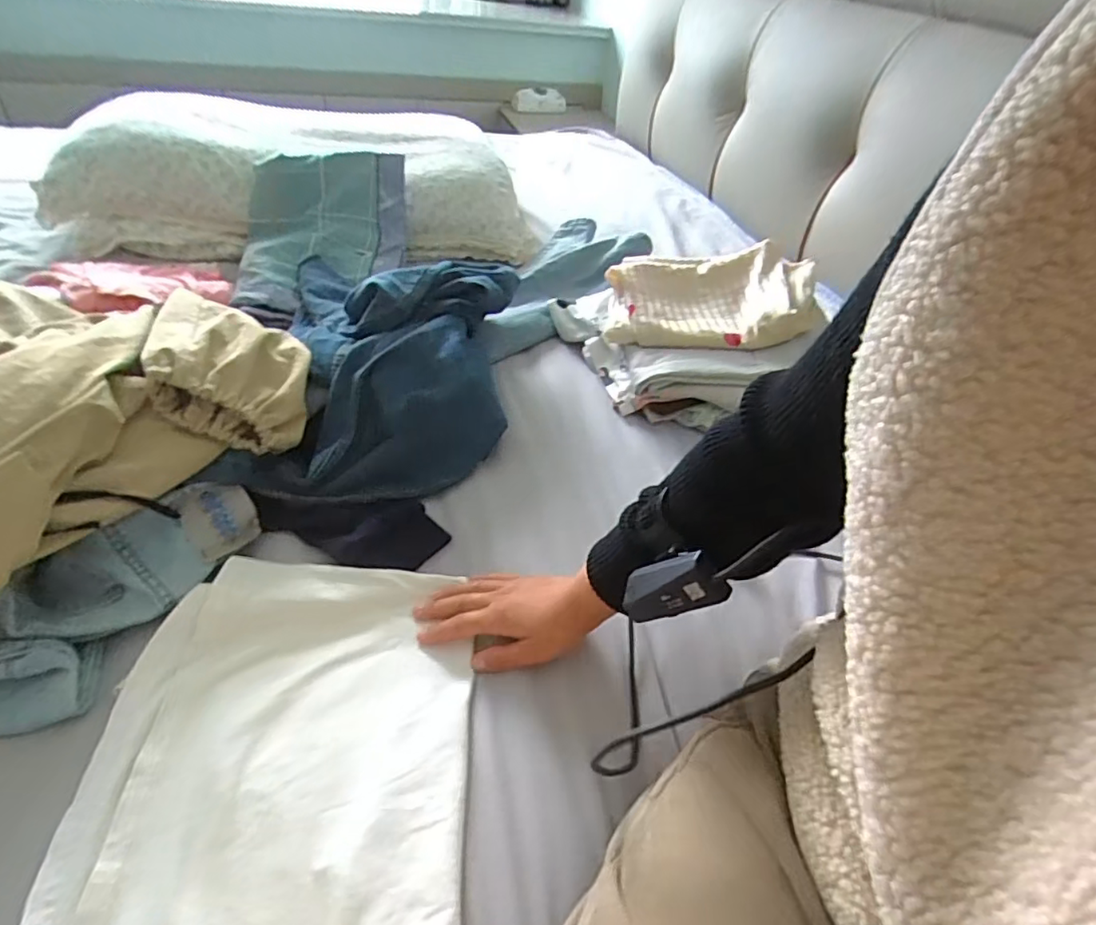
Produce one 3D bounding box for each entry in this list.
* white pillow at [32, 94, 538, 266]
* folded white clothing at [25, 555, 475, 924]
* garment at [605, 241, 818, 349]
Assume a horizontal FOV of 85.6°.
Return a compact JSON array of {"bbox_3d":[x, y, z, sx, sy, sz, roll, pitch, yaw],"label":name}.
[{"bbox_3d":[-0.410,-0.519,1.059,0.752,0.150,0.374,-1,43,-9],"label":"white pillow"},{"bbox_3d":[-0.184,0.239,0.395,0.249,0.031,0.413,2,43,-6],"label":"folded white clothing"},{"bbox_3d":[0.209,-0.222,0.782,0.255,0.029,0.164,0,62,13],"label":"garment"}]

